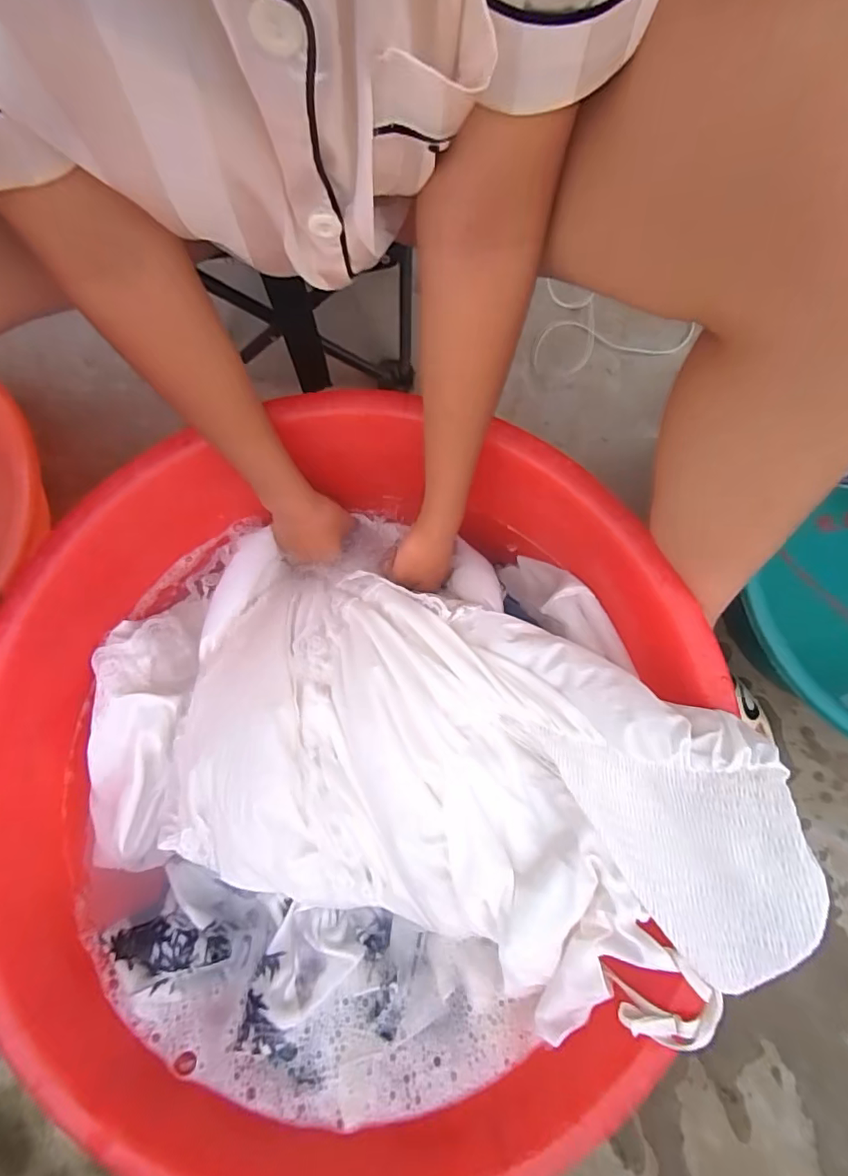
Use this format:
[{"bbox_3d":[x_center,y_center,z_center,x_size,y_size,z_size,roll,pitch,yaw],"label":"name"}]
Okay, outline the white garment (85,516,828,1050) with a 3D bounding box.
[{"bbox_3d":[-0.009,0.109,0.420,0.520,0.150,0.329,18,80,4],"label":"white garment"}]

